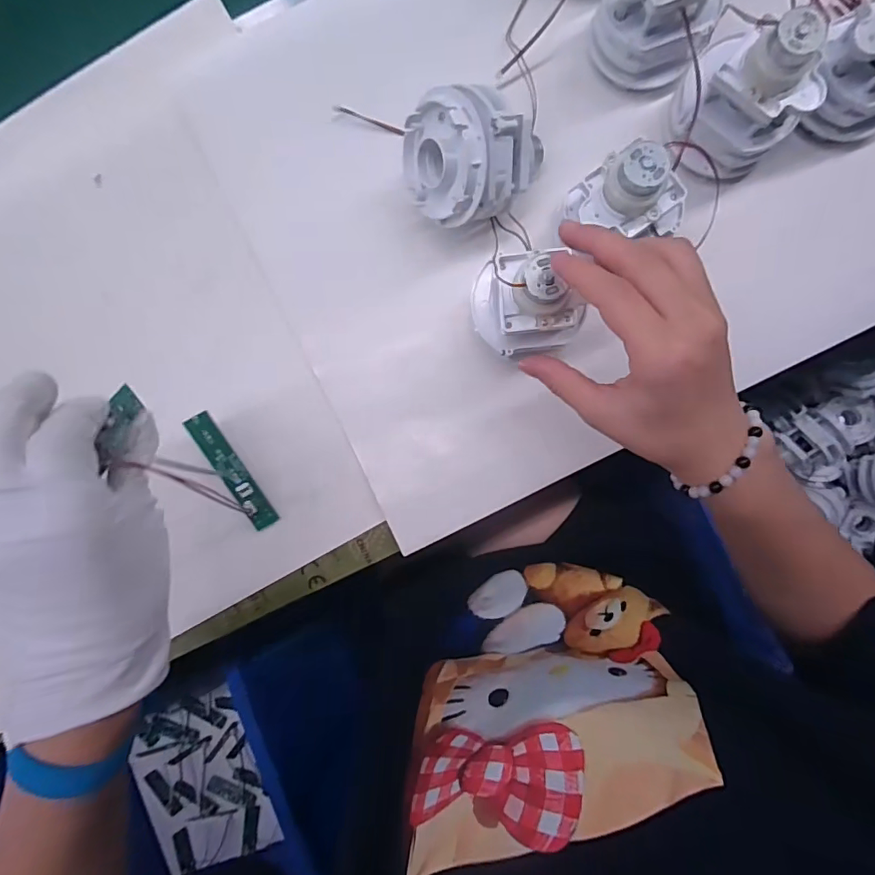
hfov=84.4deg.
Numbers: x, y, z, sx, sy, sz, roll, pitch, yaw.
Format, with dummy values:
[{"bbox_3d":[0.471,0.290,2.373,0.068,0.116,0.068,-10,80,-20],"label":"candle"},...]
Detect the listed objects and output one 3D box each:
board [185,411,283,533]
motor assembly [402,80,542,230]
[{"bbox_3d":[-0.136,0.023,0.324,0.016,0.010,0.087,-38,104,-32],"label":"board"},{"bbox_3d":[0.021,-0.160,0.296,0.082,0.077,0.064,5,90,3],"label":"motor assembly"}]

